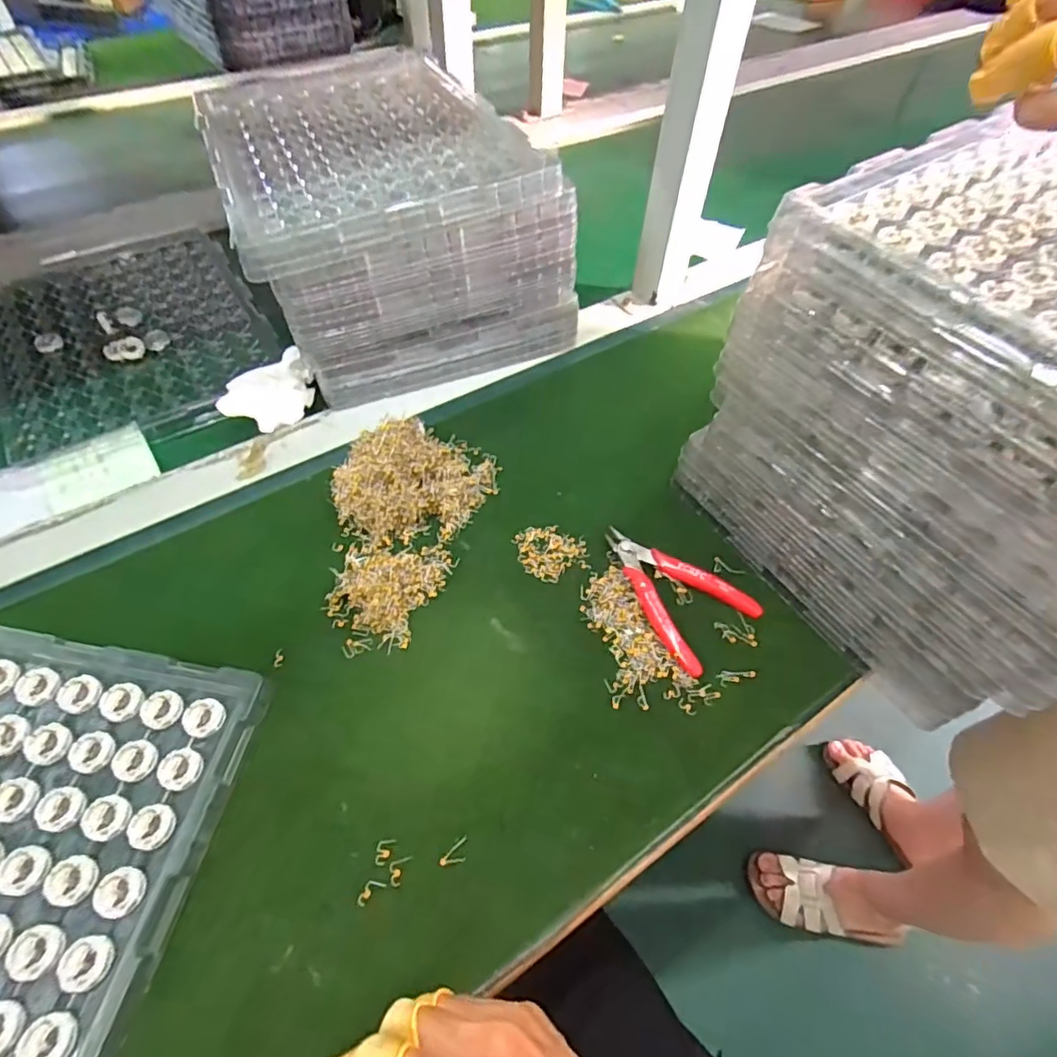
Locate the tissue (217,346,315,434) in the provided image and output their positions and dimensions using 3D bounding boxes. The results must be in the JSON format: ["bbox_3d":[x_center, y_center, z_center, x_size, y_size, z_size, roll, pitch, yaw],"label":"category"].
[{"bbox_3d":[-0.235,-0.122,0.529,0.084,0.032,0.056,-33,62,-23],"label":"tissue"}]

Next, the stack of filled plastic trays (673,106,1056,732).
[{"bbox_3d":[0.328,-0.092,0.407,0.324,0.232,0.252,-31,61,-22],"label":"stack of filled plastic trays"}]

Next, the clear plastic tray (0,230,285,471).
[{"bbox_3d":[-0.428,-0.218,0.613,0.247,0.016,0.337,-25,59,-19],"label":"clear plastic tray"}]

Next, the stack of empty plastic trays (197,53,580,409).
[{"bbox_3d":[-0.149,-0.321,0.594,0.265,0.172,0.346,-19,57,-15],"label":"stack of empty plastic trays"}]

